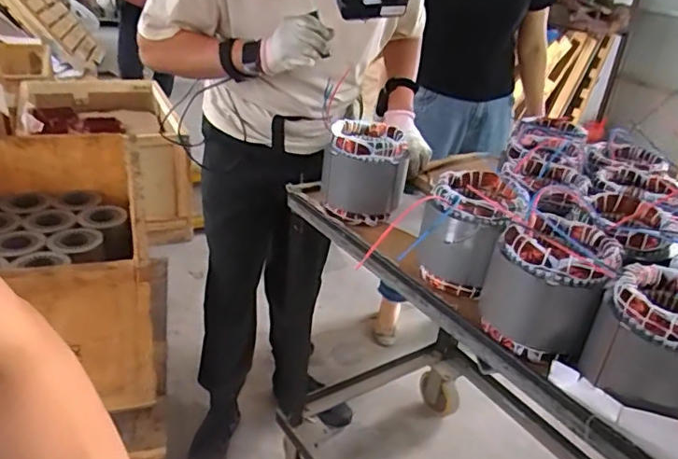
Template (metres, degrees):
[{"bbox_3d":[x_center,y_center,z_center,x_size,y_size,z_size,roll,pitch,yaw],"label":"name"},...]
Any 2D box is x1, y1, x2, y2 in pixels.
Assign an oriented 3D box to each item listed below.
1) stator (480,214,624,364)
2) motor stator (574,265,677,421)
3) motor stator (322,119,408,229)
[{"bbox_3d":[0.284,0.071,0.767,0.150,0.154,0.149,22,31,27],"label":"stator"},{"bbox_3d":[0.377,0.135,0.648,0.144,0.138,0.134,5,27,-3],"label":"motor stator"},{"bbox_3d":[0.044,-0.113,1.070,0.143,0.155,0.143,2,28,-8],"label":"motor stator"}]

